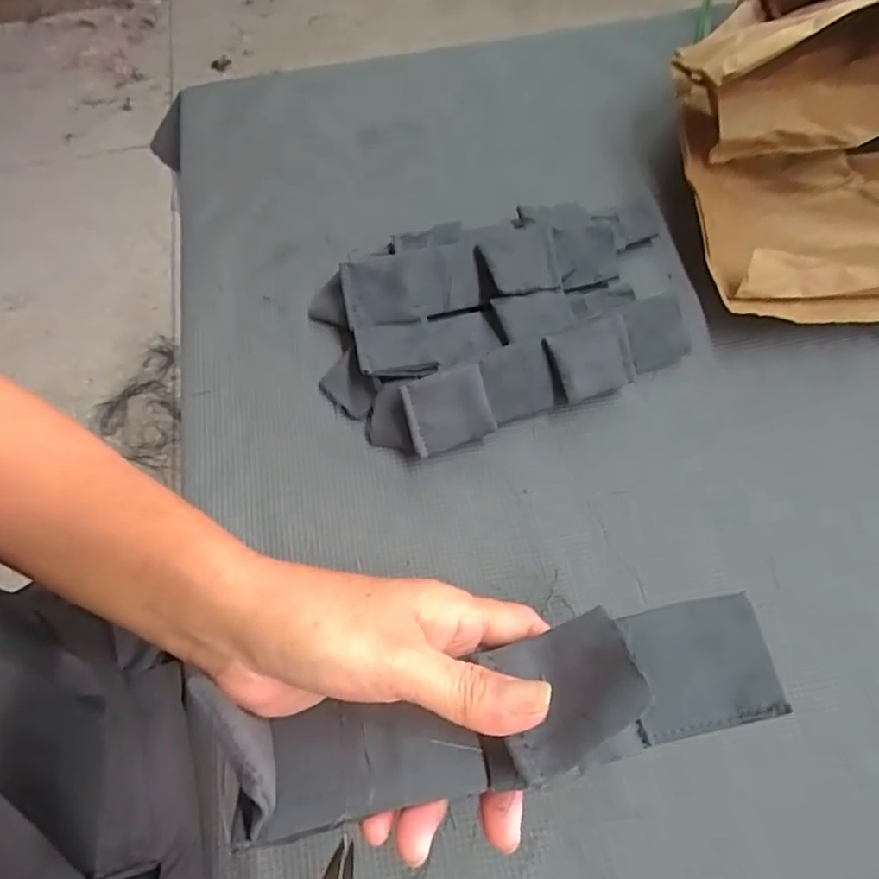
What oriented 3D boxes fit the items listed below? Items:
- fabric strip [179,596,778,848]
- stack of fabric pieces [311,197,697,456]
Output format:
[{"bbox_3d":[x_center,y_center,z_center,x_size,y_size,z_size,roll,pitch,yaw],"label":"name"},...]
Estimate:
[{"bbox_3d":[0.025,0.092,0.200,0.194,0.049,0.047,-11,65,-7],"label":"fabric strip"},{"bbox_3d":[0.047,-0.089,0.396,0.261,0.040,0.162,-21,66,-7],"label":"stack of fabric pieces"}]

